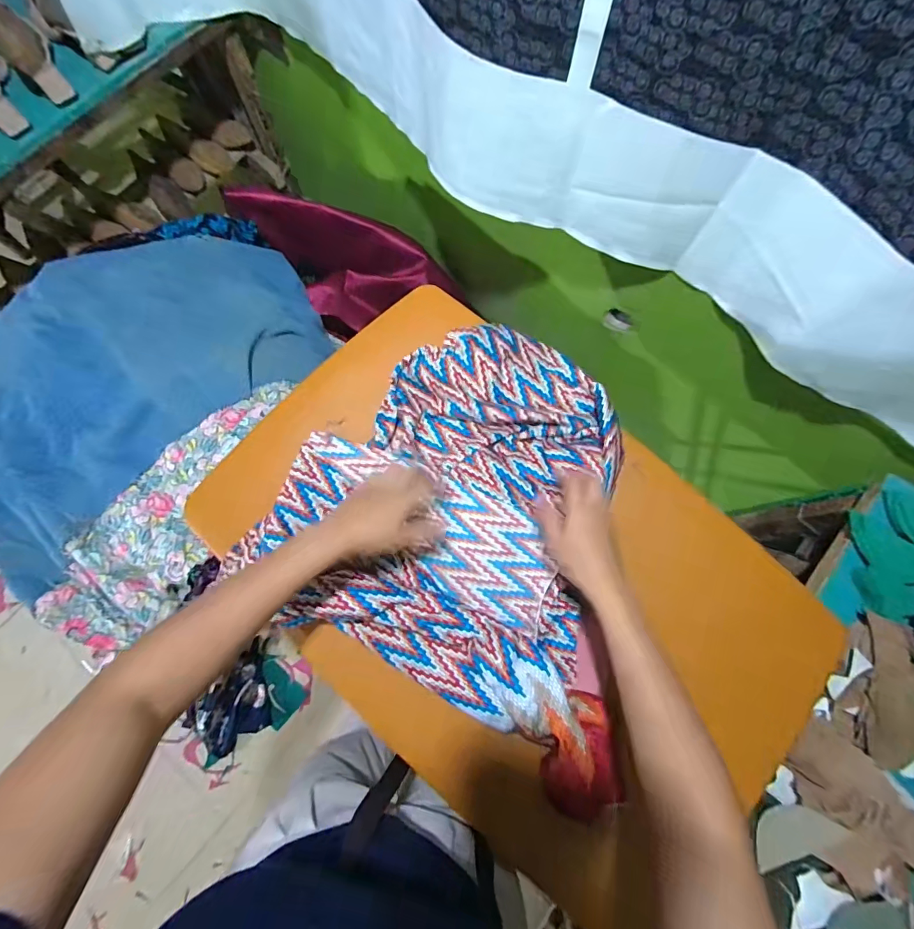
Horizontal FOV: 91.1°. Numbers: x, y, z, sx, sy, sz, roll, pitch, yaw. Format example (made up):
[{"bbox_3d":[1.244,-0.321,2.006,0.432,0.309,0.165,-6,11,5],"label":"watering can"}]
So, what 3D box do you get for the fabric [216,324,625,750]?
[{"bbox_3d":[0.002,0.030,0.555,0.407,0.067,0.449,22,78,4],"label":"fabric"}]

